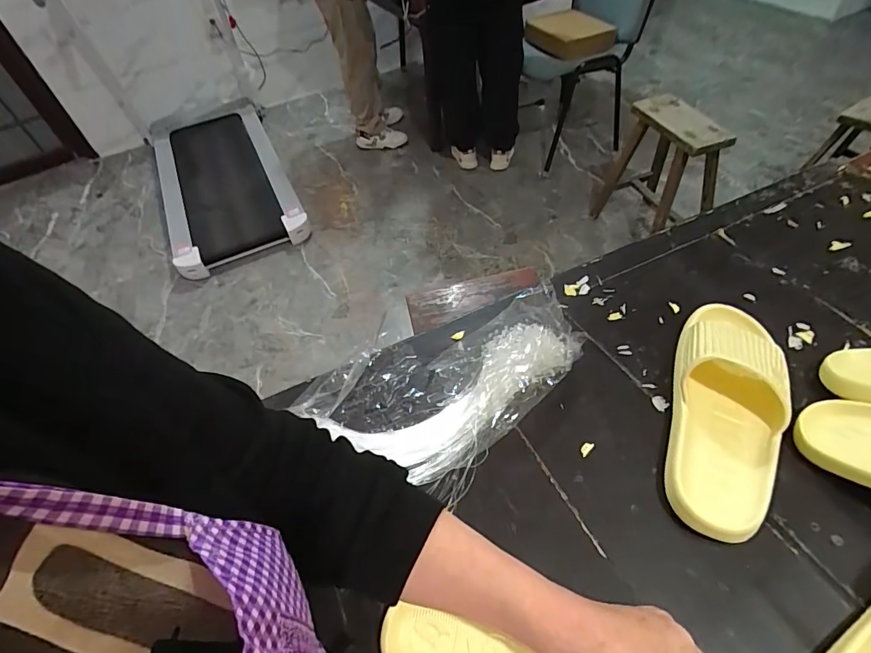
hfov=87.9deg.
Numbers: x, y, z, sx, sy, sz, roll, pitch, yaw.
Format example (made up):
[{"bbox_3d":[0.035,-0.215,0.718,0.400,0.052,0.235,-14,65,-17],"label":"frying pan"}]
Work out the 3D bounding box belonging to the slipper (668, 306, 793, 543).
[{"bbox_3d":[0.298,0.074,0.462,0.102,0.067,0.273,13,53,16],"label":"slipper"}]

